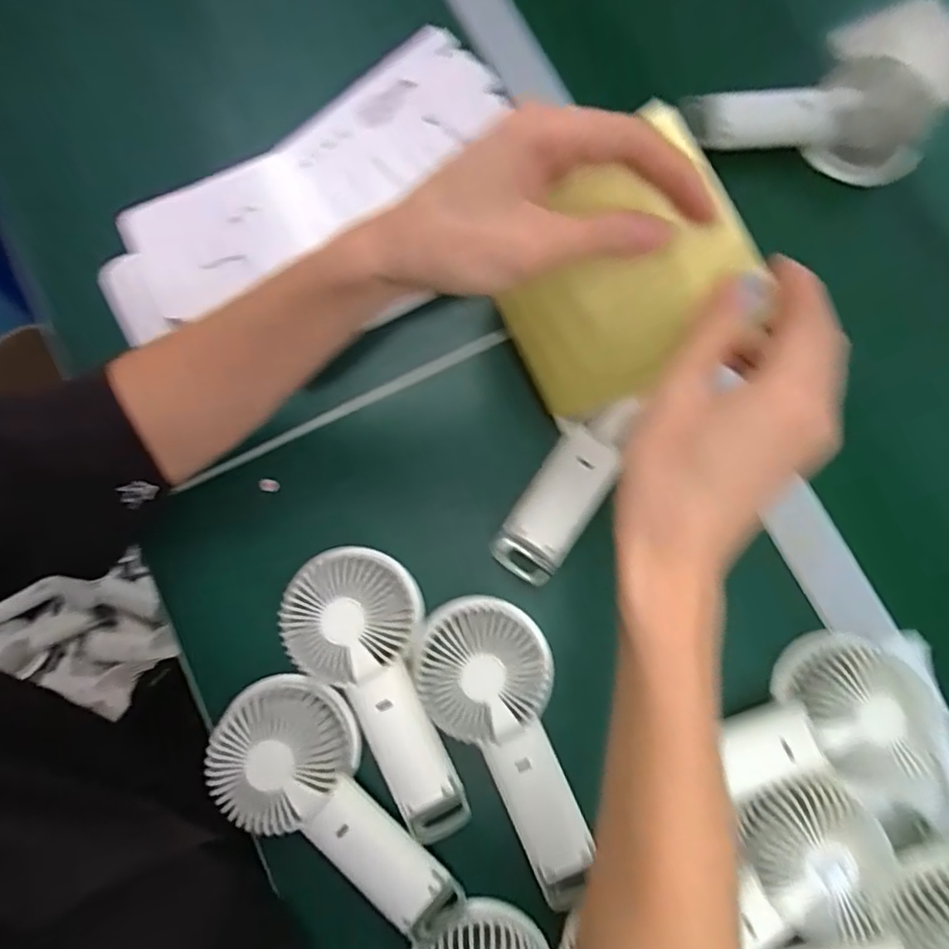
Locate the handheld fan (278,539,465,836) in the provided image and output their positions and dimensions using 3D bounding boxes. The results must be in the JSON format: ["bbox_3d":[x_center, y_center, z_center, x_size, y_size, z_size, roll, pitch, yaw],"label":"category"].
[{"bbox_3d":[-0.063,0.138,0.381,0.082,0.040,0.183,-19,80,-3],"label":"handheld fan"}]

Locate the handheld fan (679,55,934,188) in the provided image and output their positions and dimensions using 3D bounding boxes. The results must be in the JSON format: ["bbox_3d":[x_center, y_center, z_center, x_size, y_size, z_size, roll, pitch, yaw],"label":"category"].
[{"bbox_3d":[0.257,-0.281,0.467,0.174,0.076,0.042,11,38,1],"label":"handheld fan"}]

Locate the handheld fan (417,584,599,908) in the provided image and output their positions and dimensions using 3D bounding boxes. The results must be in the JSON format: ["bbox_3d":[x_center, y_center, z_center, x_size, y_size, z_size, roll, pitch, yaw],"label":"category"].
[{"bbox_3d":[0.020,0.170,0.374,0.081,0.034,0.183,-16,80,-3],"label":"handheld fan"}]

